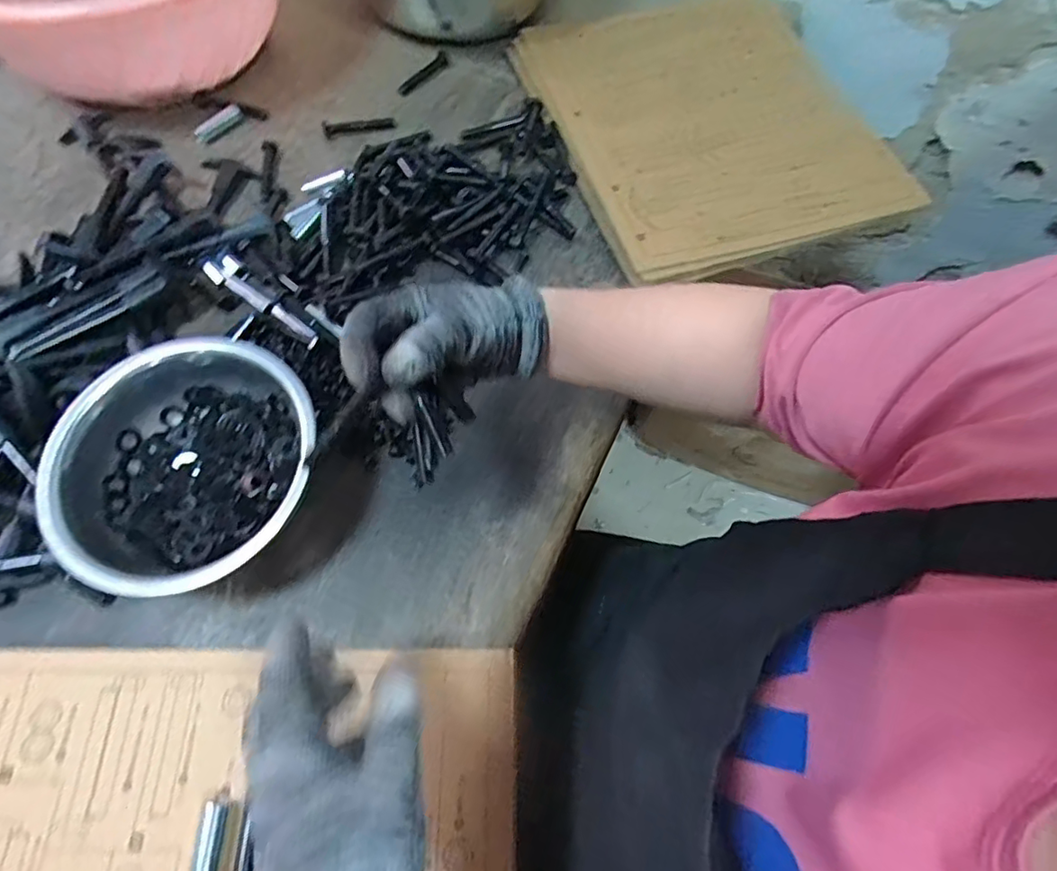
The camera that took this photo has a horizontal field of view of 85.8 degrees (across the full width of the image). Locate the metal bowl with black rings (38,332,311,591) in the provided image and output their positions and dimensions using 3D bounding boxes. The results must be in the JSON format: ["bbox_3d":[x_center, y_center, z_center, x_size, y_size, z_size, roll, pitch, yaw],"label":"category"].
[{"bbox_3d":[-0.234,0.021,0.395,0.170,0.058,0.174,15,65,7],"label":"metal bowl with black rings"}]

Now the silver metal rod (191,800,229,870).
[{"bbox_3d":[-0.176,0.232,0.314,0.012,0.015,0.051,3,64,1],"label":"silver metal rod"}]

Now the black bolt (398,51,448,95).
[{"bbox_3d":[-0.118,-0.416,0.652,0.016,0.012,0.093,29,67,13],"label":"black bolt"}]

